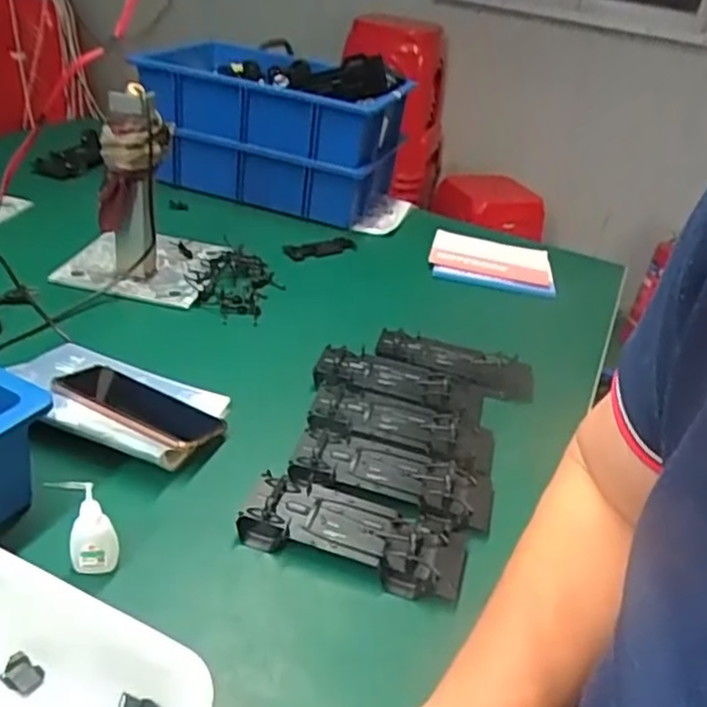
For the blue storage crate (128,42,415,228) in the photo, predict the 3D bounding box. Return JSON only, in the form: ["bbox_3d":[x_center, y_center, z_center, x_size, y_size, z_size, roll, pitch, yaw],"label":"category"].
[{"bbox_3d":[-0.150,-0.435,1.293,0.453,0.243,0.324,18,33,14],"label":"blue storage crate"}]

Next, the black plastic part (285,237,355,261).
[{"bbox_3d":[-0.053,-0.173,1.132,0.139,0.010,0.046,-18,41,-35],"label":"black plastic part"}]

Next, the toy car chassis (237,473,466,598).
[{"bbox_3d":[0.001,0.156,0.604,0.192,0.029,0.081,13,33,7],"label":"toy car chassis"}]

